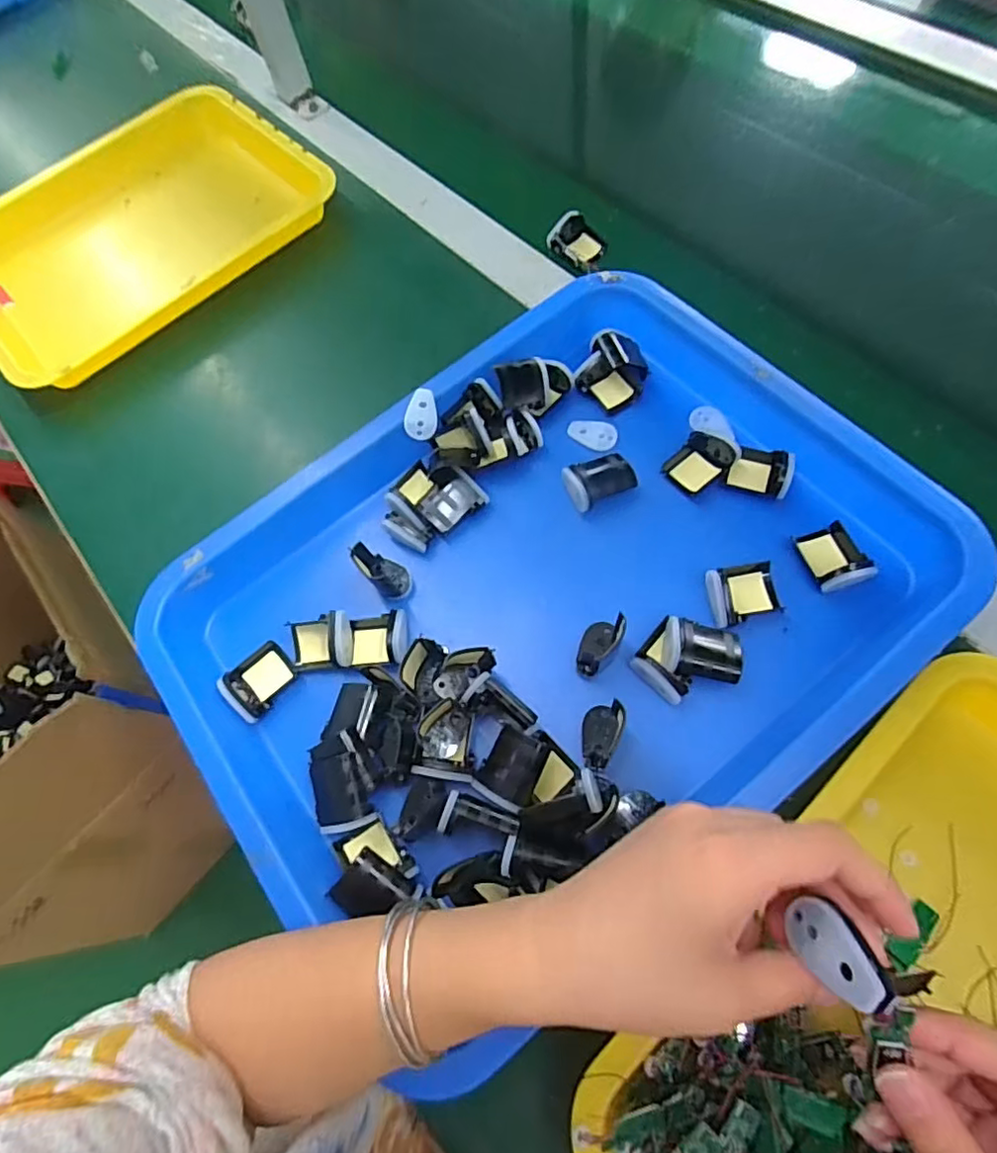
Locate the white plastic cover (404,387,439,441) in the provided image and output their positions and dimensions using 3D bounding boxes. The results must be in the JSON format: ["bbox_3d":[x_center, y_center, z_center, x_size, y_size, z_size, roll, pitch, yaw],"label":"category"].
[{"bbox_3d":[-0.054,-0.114,0.423,0.023,0.004,0.036,0,87,-8],"label":"white plastic cover"}]

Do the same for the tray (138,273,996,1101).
[{"bbox_3d":[0.031,0.002,0.384,0.451,0.068,0.341,-36,68,-9],"label":"tray"}]

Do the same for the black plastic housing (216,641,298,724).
[{"bbox_3d":[-0.155,0.067,0.388,0.036,0.014,0.045,40,76,20],"label":"black plastic housing"}]

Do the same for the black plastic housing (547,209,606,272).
[{"bbox_3d":[0.070,-0.295,0.525,0.040,0.020,0.051,-43,69,-12],"label":"black plastic housing"}]

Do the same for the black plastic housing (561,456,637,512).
[{"bbox_3d":[0.068,-0.067,0.414,0.043,0.021,0.035,-25,67,-4],"label":"black plastic housing"}]

